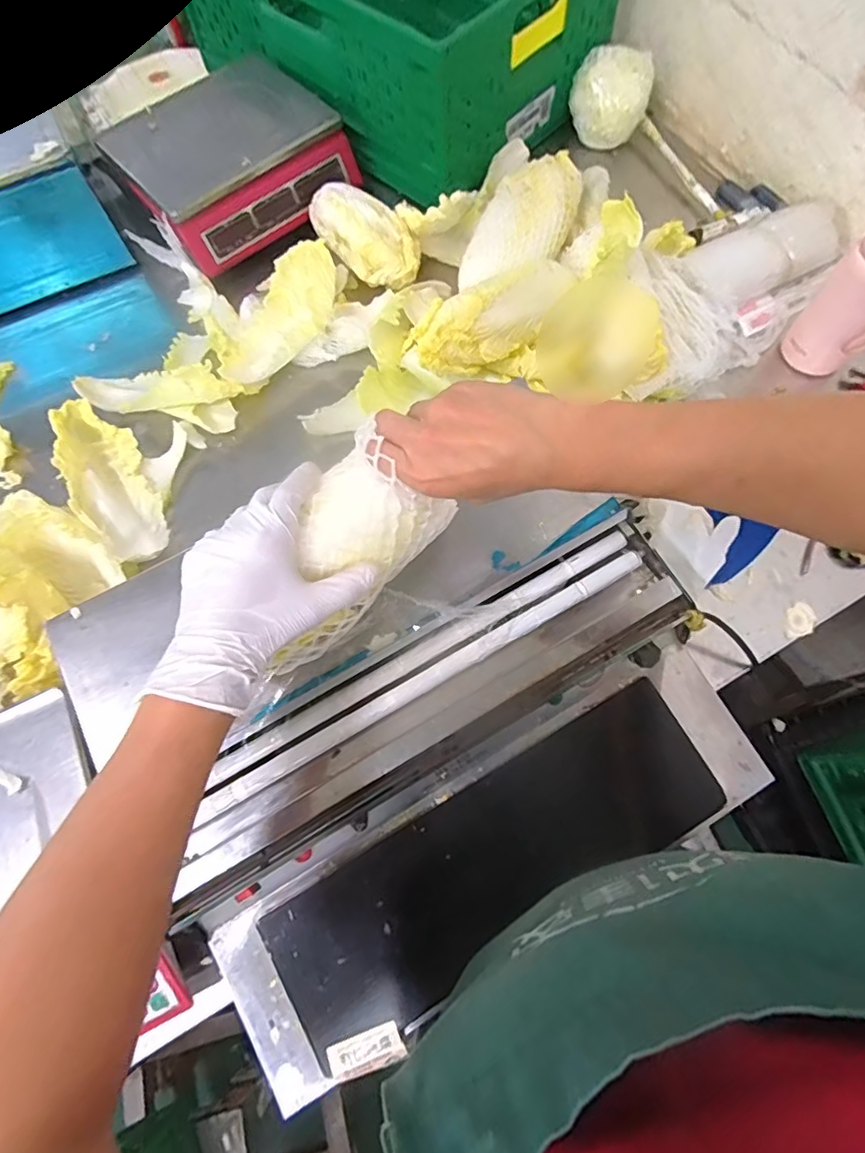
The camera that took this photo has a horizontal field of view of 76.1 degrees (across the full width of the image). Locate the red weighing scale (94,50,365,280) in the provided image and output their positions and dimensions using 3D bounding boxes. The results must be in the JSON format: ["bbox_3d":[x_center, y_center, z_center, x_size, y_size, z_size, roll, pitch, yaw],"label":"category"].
[{"bbox_3d":[-0.297,-0.628,0.841,0.309,0.092,0.256,-37,73,-11],"label":"red weighing scale"}]

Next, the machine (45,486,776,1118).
[{"bbox_3d":[-0.012,0.105,0.472,0.478,0.135,0.412,-29,71,-9],"label":"machine"}]

